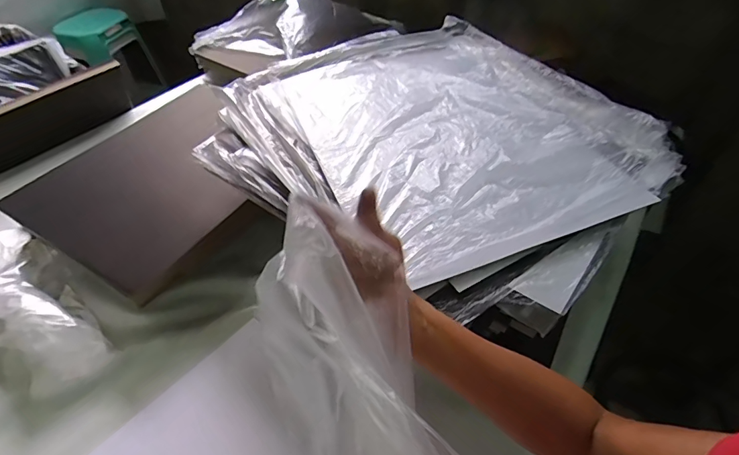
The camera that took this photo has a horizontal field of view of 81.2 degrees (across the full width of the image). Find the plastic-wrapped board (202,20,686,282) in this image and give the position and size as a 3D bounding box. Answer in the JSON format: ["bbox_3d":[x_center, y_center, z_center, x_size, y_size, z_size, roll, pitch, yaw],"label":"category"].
[{"bbox_3d":[0.091,-0.171,0.676,0.504,0.036,0.591,-26,52,-20],"label":"plastic-wrapped board"}]

